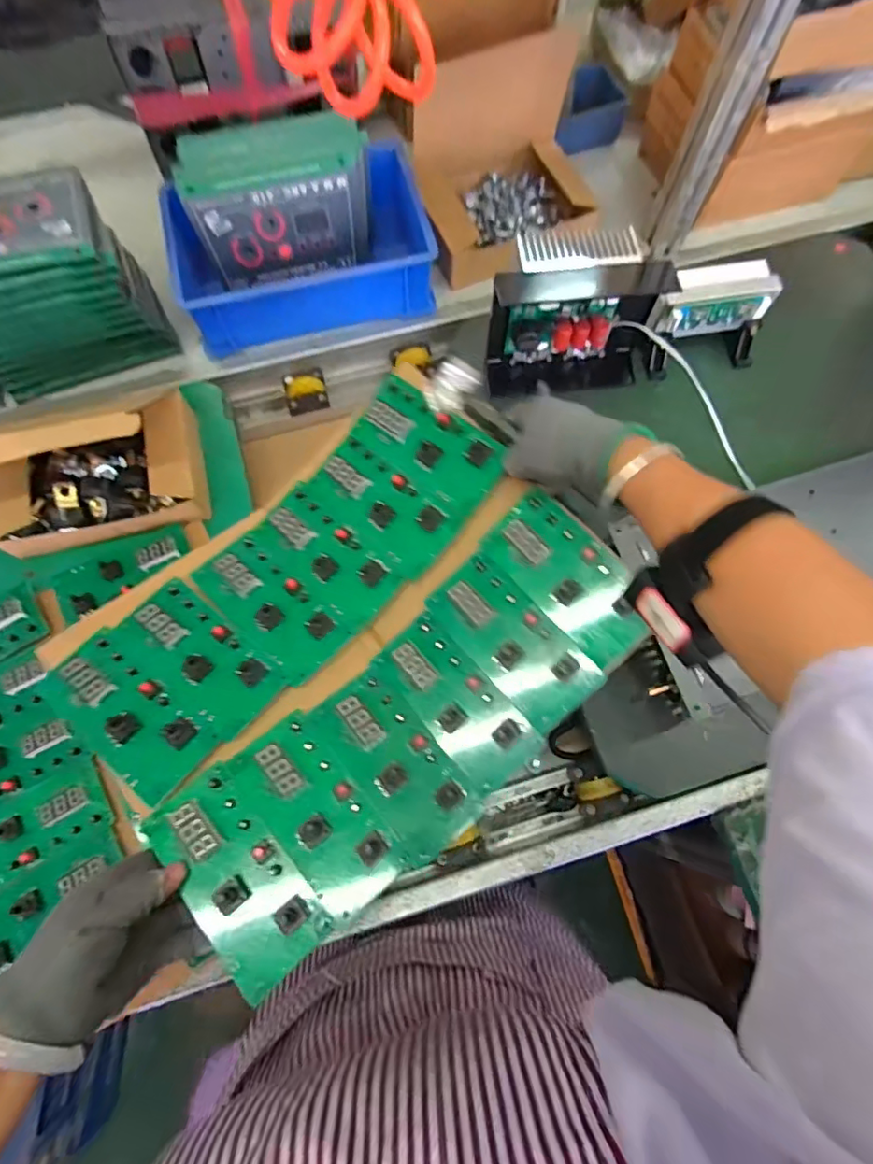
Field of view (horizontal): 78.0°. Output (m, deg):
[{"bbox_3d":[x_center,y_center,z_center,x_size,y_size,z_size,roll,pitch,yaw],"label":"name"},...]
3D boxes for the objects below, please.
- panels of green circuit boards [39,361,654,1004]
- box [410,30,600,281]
[{"bbox_3d":[-0.069,0.045,0.415,0.374,0.060,0.308,-39,77,-9],"label":"panels of green circuit boards"},{"bbox_3d":[0.085,-0.502,0.656,0.206,0.150,0.163,-24,76,-5],"label":"box"}]

